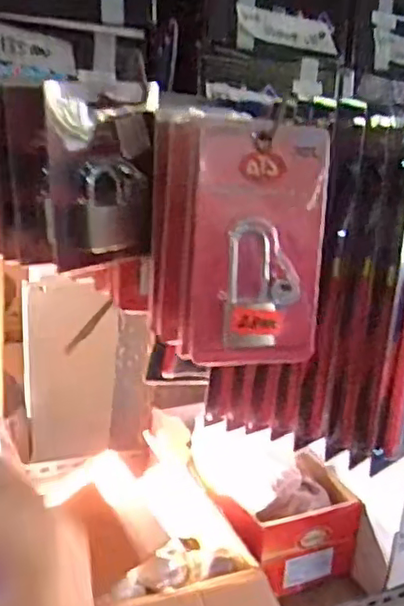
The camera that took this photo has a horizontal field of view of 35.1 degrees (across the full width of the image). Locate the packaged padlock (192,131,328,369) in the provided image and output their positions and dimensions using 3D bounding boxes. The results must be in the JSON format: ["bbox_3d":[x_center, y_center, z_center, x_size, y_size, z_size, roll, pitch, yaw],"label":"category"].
[{"bbox_3d":[0.036,-0.034,0.381,0.083,0.136,0.025,0,15,-22],"label":"packaged padlock"}]

